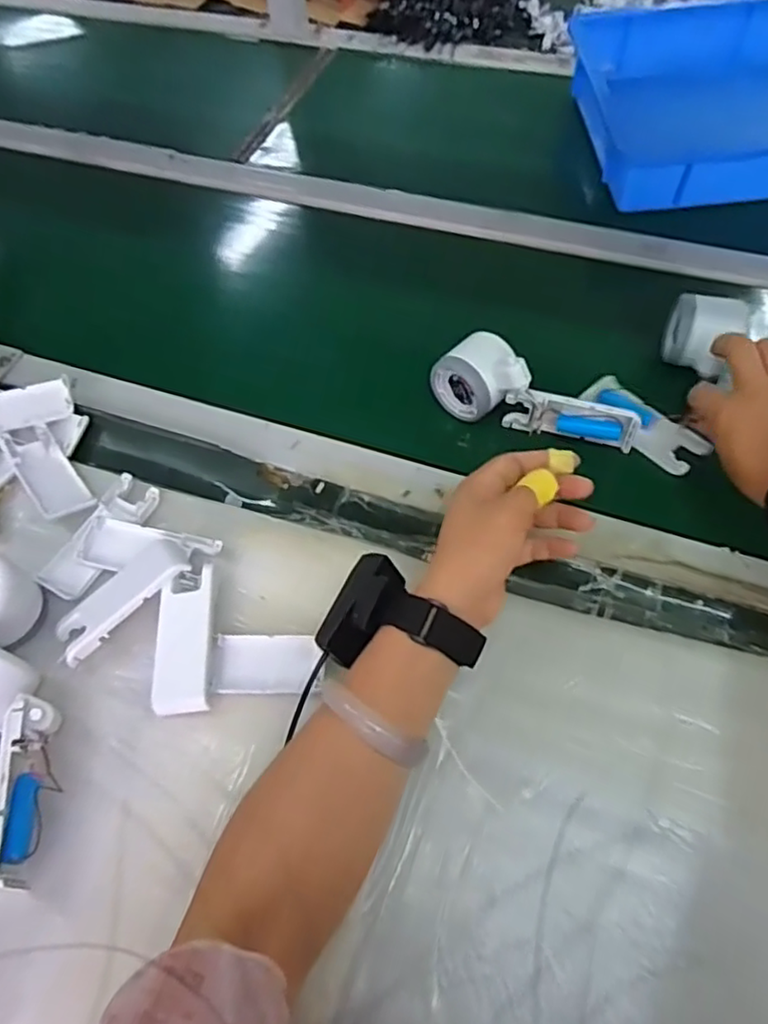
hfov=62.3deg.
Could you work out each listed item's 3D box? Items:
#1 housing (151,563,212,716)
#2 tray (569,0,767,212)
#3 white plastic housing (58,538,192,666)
[{"bbox_3d":[-0.135,0.089,0.435,0.038,0.024,0.094,-5,61,0],"label":"housing"},{"bbox_3d":[0.443,-0.467,0.712,0.427,0.070,0.282,-5,60,1],"label":"tray"},{"bbox_3d":[-0.188,0.059,0.456,0.102,0.021,0.042,-40,66,-18],"label":"white plastic housing"}]

